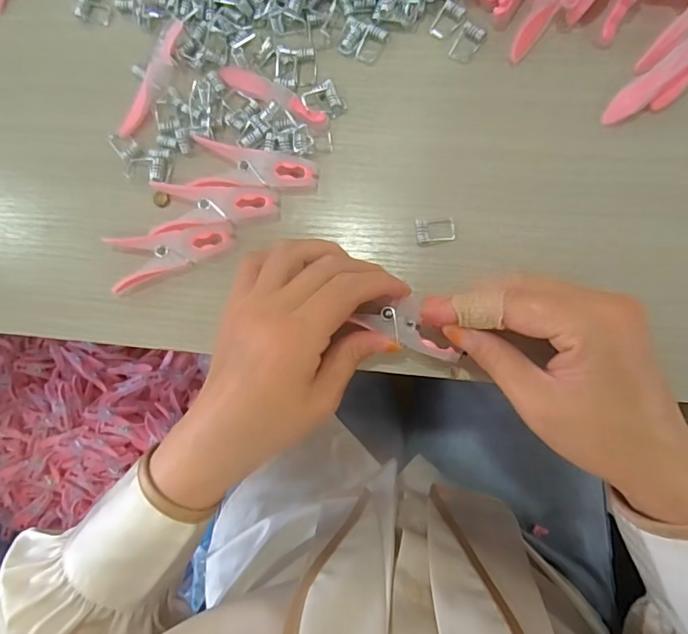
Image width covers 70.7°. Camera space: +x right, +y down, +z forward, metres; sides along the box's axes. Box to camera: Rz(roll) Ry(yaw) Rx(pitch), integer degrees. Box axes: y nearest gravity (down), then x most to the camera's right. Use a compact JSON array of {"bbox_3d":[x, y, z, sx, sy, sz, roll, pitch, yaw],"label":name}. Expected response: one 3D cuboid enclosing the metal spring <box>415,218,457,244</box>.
[{"bbox_3d":[0.055,-0.052,0.291,0.023,0.009,0.015,-5,84,5],"label":"metal spring"}]

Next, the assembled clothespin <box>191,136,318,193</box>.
[{"bbox_3d":[-0.055,-0.091,0.298,0.076,0.009,0.030,8,85,6],"label":"assembled clothespin"}]

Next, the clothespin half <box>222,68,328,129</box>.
[{"bbox_3d":[-0.044,-0.139,0.301,0.078,0.009,0.014,29,88,8],"label":"clothespin half"}]

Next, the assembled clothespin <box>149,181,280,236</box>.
[{"bbox_3d":[-0.078,-0.066,0.295,0.076,0.008,0.030,0,84,6],"label":"assembled clothespin"}]

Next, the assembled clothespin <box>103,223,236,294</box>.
[{"bbox_3d":[-0.105,-0.041,0.296,0.074,0.013,0.031,-17,83,4],"label":"assembled clothespin"}]

